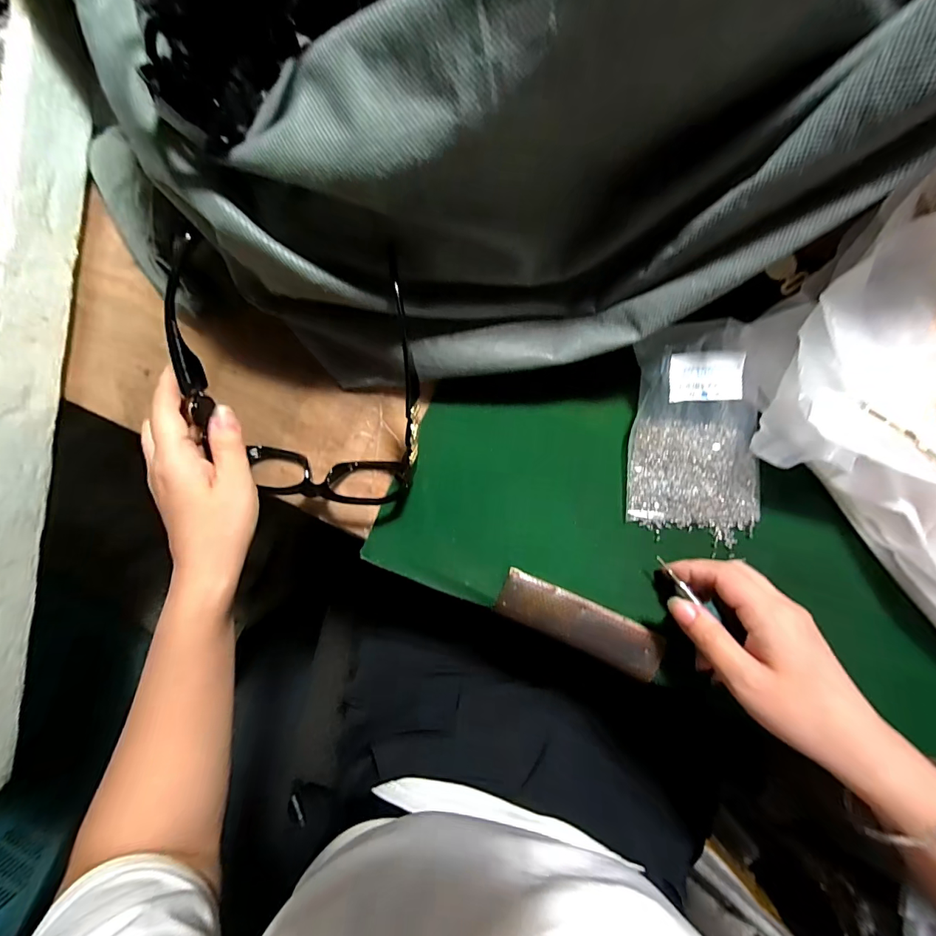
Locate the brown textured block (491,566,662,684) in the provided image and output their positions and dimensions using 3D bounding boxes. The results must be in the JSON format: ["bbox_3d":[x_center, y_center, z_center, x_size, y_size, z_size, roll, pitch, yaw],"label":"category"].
[{"bbox_3d":[0.079,0.110,0.312,0.116,0.006,0.034,24,91,4],"label":"brown textured block"}]

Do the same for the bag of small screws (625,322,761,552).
[{"bbox_3d":[0.154,-0.023,0.292,0.083,0.037,0.134,0,89,4],"label":"bag of small screws"}]

